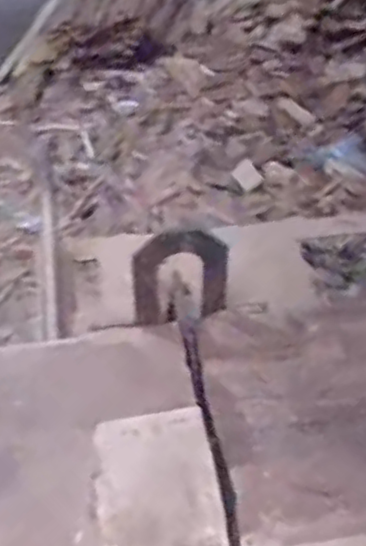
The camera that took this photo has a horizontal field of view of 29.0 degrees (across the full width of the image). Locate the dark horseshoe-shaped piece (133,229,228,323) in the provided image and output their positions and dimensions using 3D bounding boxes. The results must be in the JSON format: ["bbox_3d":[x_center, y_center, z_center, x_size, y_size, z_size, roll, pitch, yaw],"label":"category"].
[{"bbox_3d":[-0.004,0.008,1.095,0.147,0.166,0.028,-4,42,-5],"label":"dark horseshoe-shaped piece"}]

